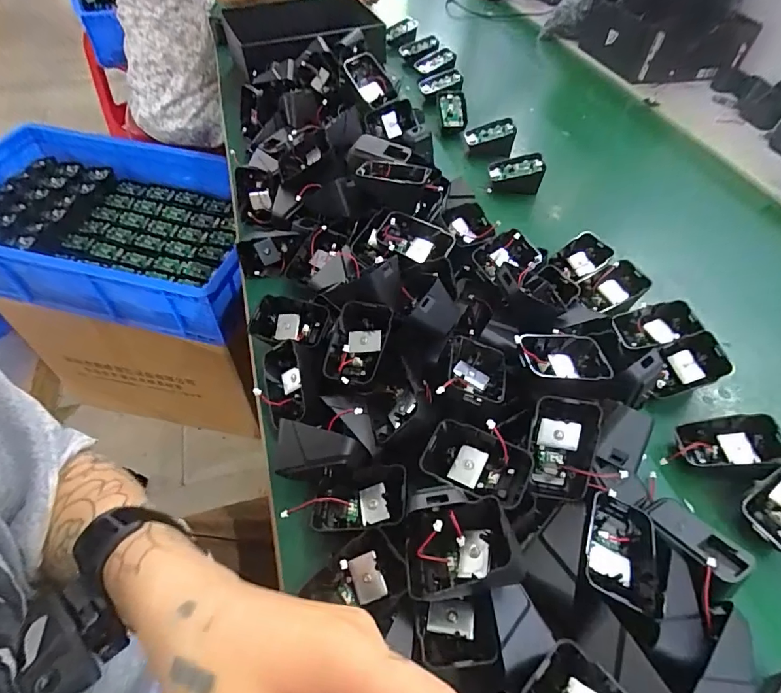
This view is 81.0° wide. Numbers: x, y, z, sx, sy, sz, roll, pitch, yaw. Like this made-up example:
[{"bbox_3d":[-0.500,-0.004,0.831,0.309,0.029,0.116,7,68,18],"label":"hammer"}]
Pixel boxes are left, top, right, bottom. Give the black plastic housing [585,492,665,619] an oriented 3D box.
[{"bbox_3d":[0.149,0.133,0.299,0.048,0.031,0.070,18,54,11],"label":"black plastic housing"}]

